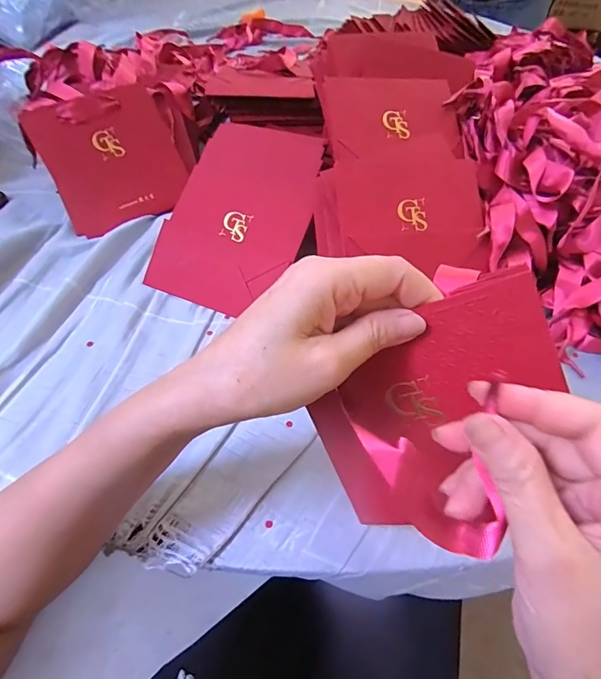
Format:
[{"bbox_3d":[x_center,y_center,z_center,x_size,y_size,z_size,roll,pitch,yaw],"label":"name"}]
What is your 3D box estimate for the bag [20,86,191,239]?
[{"bbox_3d":[-0.209,-0.205,0.457,0.145,0.138,0.026,-29,17,-29],"label":"bag"}]

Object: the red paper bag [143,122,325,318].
[{"bbox_3d":[-0.061,-0.137,0.417,0.138,0.026,0.218,16,75,5],"label":"red paper bag"}]

